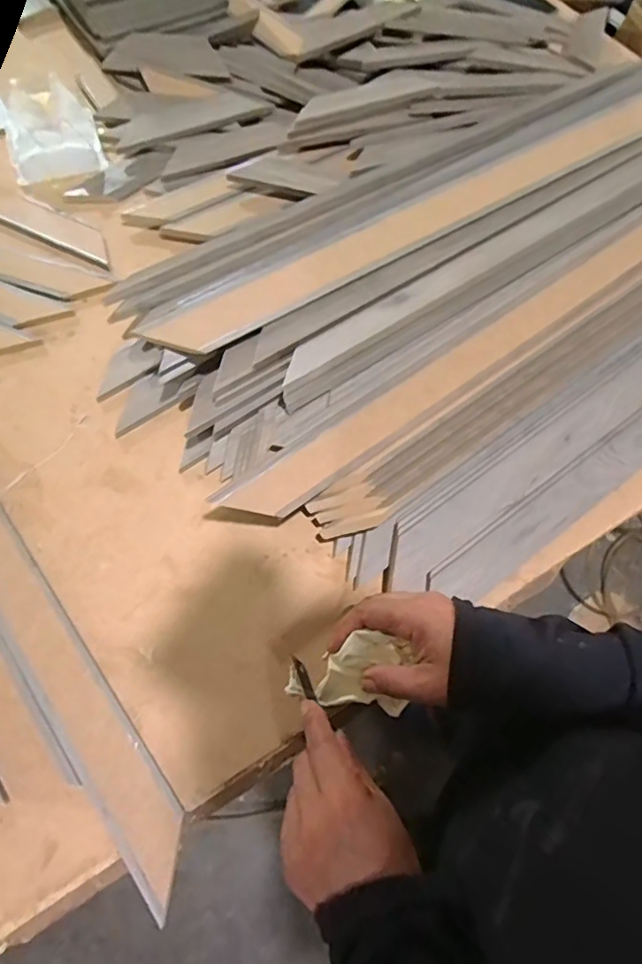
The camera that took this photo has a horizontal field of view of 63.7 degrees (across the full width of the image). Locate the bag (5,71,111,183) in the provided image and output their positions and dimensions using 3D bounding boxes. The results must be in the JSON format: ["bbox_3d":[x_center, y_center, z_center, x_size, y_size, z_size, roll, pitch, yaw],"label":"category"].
[{"bbox_3d":[-0.331,-0.429,0.633,0.102,0.044,0.125,-18,68,-10],"label":"bag"}]

